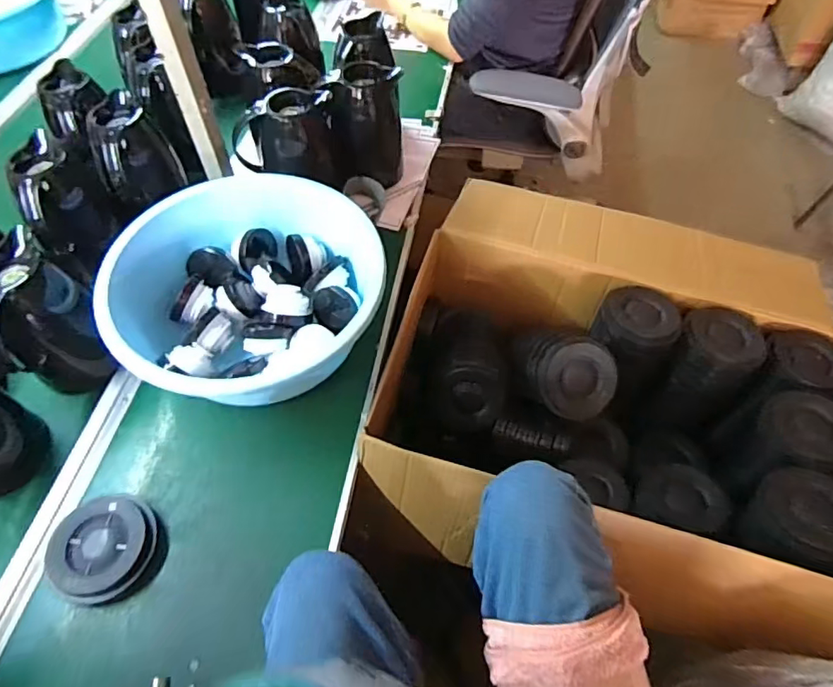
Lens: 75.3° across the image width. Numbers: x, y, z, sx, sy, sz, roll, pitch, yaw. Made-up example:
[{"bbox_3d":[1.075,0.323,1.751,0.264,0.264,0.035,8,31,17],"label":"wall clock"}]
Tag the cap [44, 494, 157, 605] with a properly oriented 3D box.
[{"bbox_3d":[-0.373,0.239,0.632,0.125,0.027,0.115,0,57,0],"label":"cap"}]

